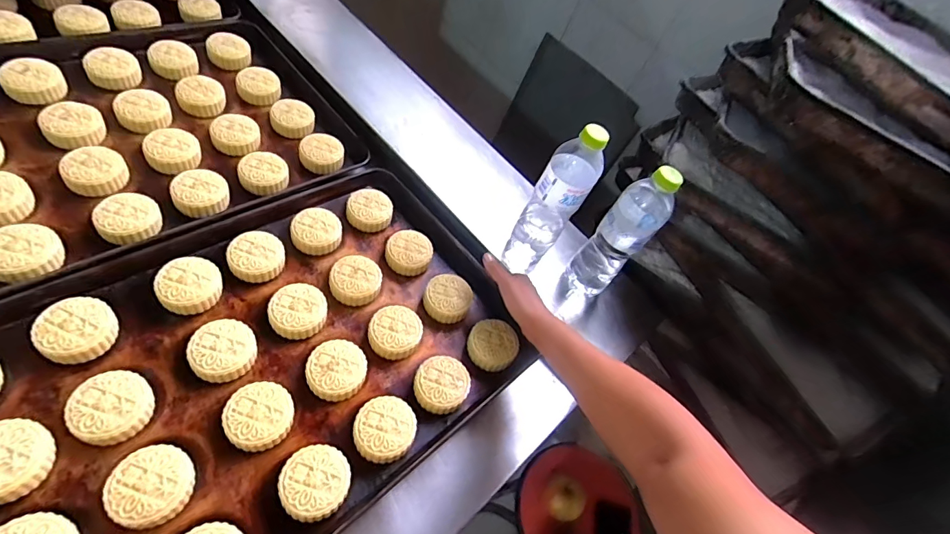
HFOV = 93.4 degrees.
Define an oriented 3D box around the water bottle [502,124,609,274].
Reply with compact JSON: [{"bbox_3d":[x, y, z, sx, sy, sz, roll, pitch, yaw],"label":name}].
[{"bbox_3d":[0.109,-0.087,0.616,0.065,0.250,0.062,-18,63,-31],"label":"water bottle"}]

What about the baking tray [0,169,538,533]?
[{"bbox_3d":[-0.233,0.101,0.521,0.585,0.036,0.392,-31,70,-34],"label":"baking tray"}]

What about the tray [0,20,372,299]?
[{"bbox_3d":[-0.513,-0.195,0.627,0.594,0.042,0.423,-33,74,-35],"label":"tray"}]

